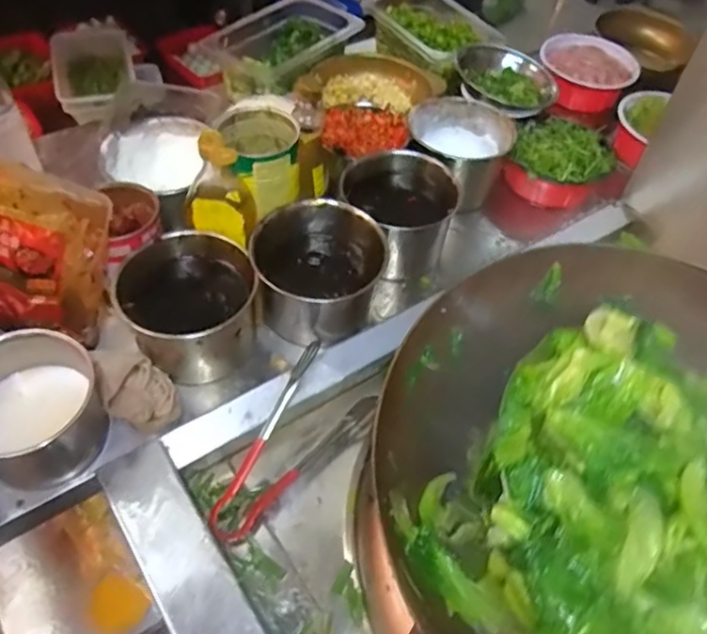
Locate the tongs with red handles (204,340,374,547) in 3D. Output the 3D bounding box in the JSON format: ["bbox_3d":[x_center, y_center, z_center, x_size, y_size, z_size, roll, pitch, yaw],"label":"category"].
[{"bbox_3d":[-0.059,0.142,0.666,0.091,0.080,0.222,23,53,13],"label":"tongs with red handles"}]

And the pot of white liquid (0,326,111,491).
[{"bbox_3d":[-0.324,0.092,0.618,0.130,0.090,0.134,3,51,-3],"label":"pot of white liquid"}]

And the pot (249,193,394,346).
[{"bbox_3d":[-0.046,-0.054,0.741,0.144,0.119,0.132,3,51,-3],"label":"pot"}]

